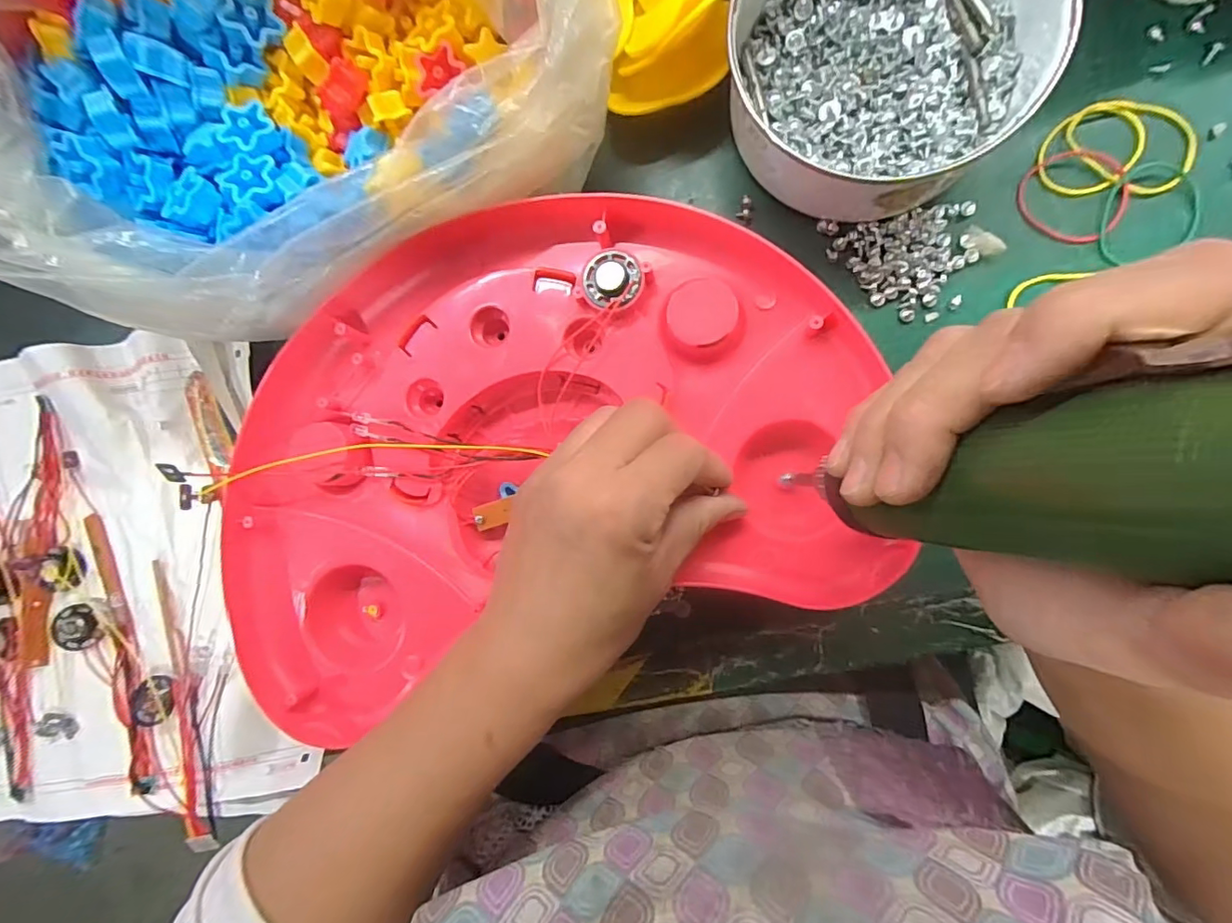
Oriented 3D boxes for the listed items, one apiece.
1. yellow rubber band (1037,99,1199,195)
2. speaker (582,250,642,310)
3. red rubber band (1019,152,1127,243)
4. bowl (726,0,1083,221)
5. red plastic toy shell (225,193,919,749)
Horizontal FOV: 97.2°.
[{"bbox_3d":[0.249,-0.156,0.269,0.069,0.006,0.046,6,88,9],"label":"yellow rubber band"},{"bbox_3d":[-0.002,-0.088,0.260,0.027,0.005,0.029,0,87,9],"label":"speaker"},{"bbox_3d":[0.231,-0.134,0.274,0.048,0.004,0.044,1,94,13],"label":"red rubber band"},{"bbox_3d":[0.122,-0.200,0.260,0.132,0.060,0.141,0,87,9],"label":"bowl"},{"bbox_3d":[-0.044,-0.009,0.275,0.332,0.042,0.222,-16,85,8],"label":"red plastic toy shell"}]

